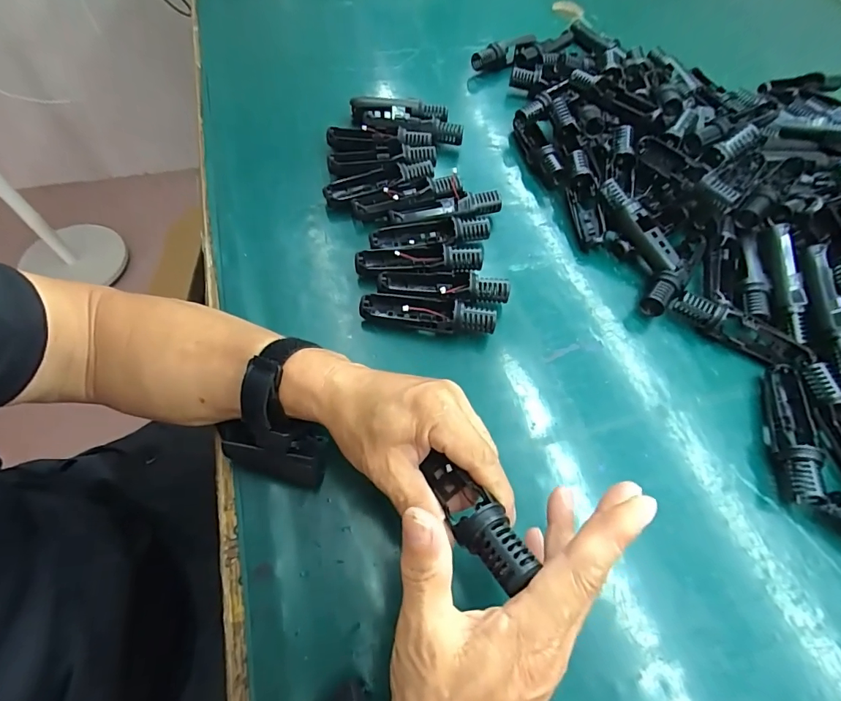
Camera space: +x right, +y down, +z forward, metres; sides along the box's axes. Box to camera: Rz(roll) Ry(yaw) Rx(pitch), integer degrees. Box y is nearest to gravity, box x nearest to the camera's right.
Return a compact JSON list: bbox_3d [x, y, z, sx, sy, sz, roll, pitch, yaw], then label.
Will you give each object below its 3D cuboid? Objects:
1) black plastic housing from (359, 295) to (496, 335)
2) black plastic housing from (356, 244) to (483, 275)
[{"bbox_3d":[0.007,-0.034,0.394,0.120,0.028,0.026,11,60,2],"label":"black plastic housing"},{"bbox_3d":[-0.001,-0.088,0.425,0.122,0.027,0.030,1,60,-4],"label":"black plastic housing"}]

